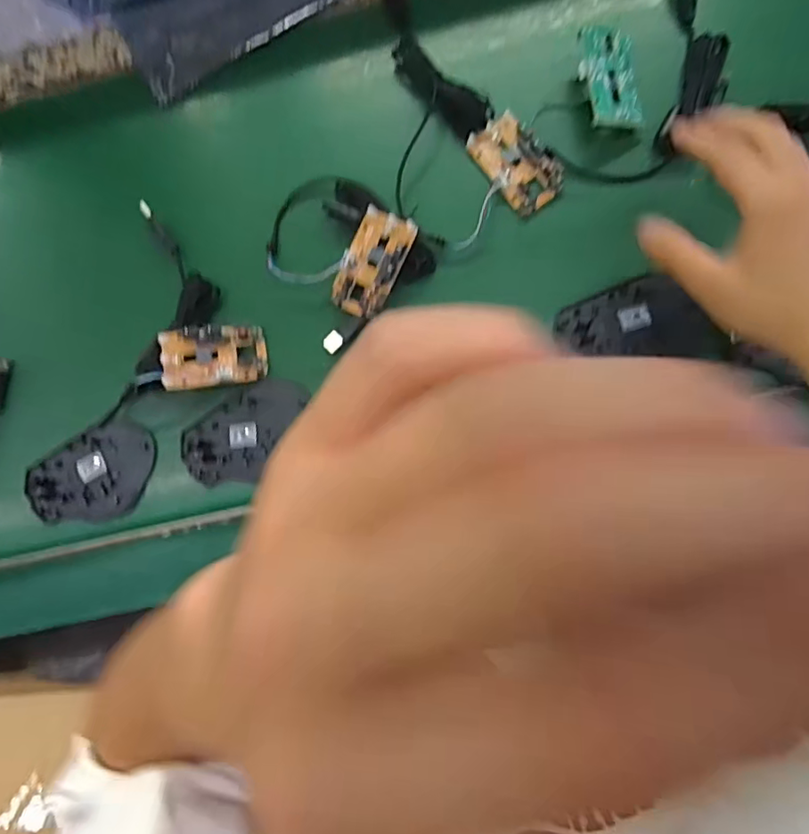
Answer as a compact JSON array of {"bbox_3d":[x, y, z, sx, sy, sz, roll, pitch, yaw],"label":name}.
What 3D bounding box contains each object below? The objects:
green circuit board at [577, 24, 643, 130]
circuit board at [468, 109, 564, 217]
[{"bbox_3d":[0.162,-0.267,0.426,0.048,0.008,0.082,-4,82,-14],"label":"green circuit board"},{"bbox_3d":[0.089,-0.205,0.434,0.048,0.014,0.080,-34,82,0],"label":"circuit board"}]

